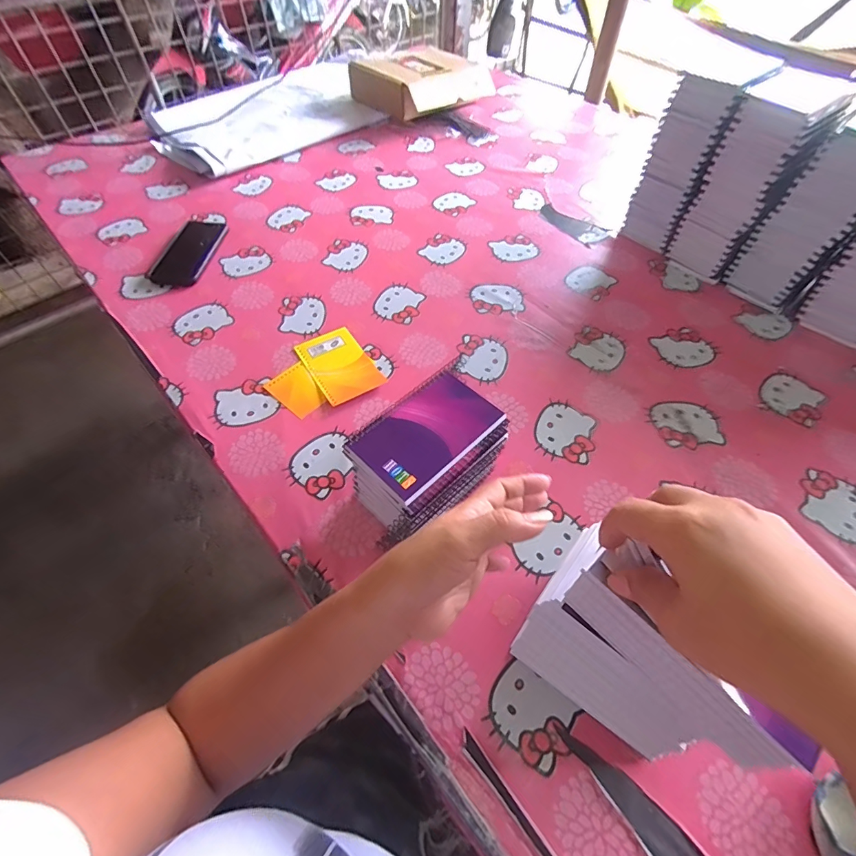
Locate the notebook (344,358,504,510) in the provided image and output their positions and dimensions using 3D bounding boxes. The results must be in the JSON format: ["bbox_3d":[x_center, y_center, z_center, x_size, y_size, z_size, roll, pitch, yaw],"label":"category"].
[{"bbox_3d":[0.000,0.001,0.399,0.083,0.011,0.129,39,64,23],"label":"notebook"}]

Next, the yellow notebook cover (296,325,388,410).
[{"bbox_3d":[-0.121,-0.087,0.586,0.080,0.005,0.126,-29,60,-19],"label":"yellow notebook cover"}]

